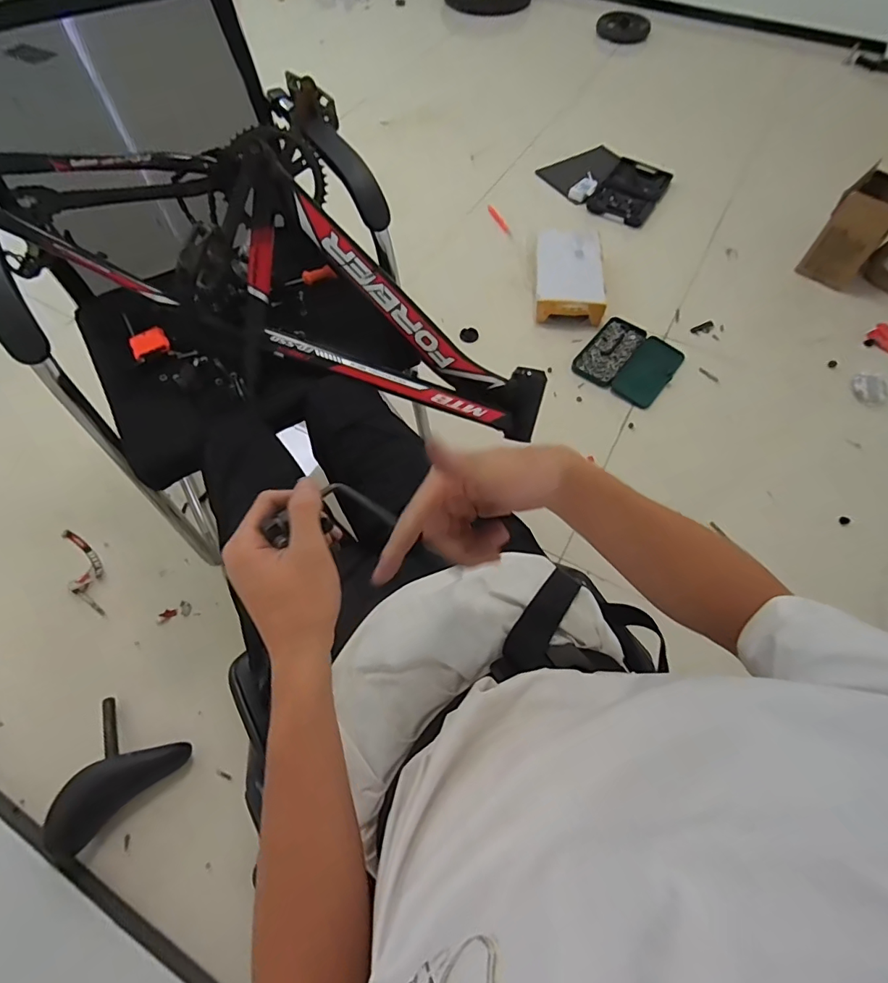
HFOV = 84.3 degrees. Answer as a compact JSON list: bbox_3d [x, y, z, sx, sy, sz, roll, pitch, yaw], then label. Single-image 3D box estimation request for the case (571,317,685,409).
[{"bbox_3d":[0.526,-0.375,1.401,0.245,0.046,0.257,34,66,17],"label":"case"}]

